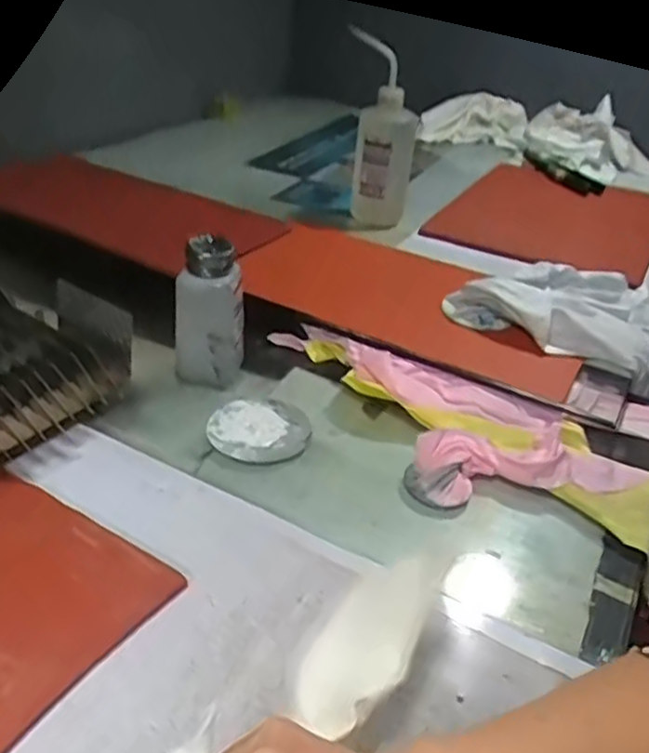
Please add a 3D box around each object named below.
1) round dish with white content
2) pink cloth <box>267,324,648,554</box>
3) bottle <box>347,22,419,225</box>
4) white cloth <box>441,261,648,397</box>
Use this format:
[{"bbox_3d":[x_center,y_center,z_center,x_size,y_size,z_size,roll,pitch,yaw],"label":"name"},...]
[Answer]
[{"bbox_3d":[-0.054,0.045,0.577,0.085,0.010,0.079,5,33,-3],"label":"round dish with white content"},{"bbox_3d":[0.094,0.040,0.580,0.355,0.030,0.145,22,36,22],"label":"pink cloth"},{"bbox_3d":[0.069,-0.291,0.871,0.093,0.237,0.057,15,34,12],"label":"bottle"},{"bbox_3d":[0.239,-0.067,0.710,0.216,0.081,0.142,18,35,16],"label":"white cloth"}]

